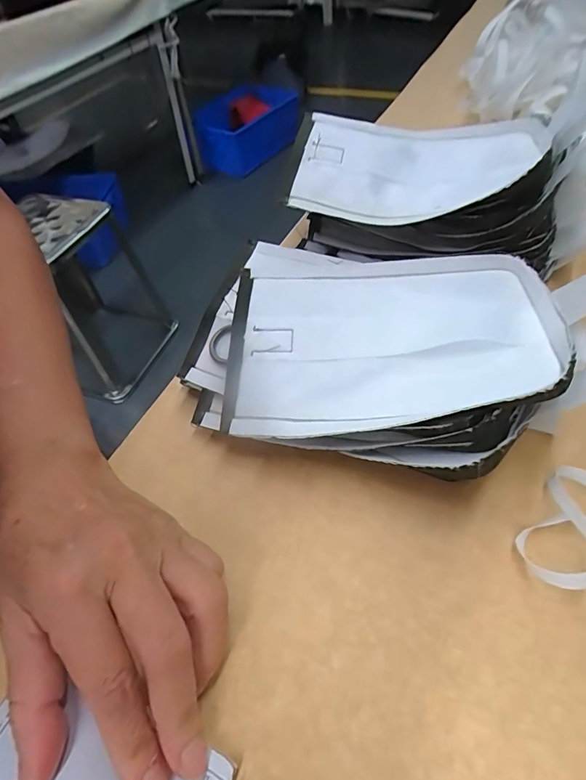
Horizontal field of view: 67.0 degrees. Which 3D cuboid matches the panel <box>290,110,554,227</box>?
[{"bbox_3d":[0.088,-0.169,0.323,0.175,0.027,0.123,6,57,6],"label":"panel"}]

